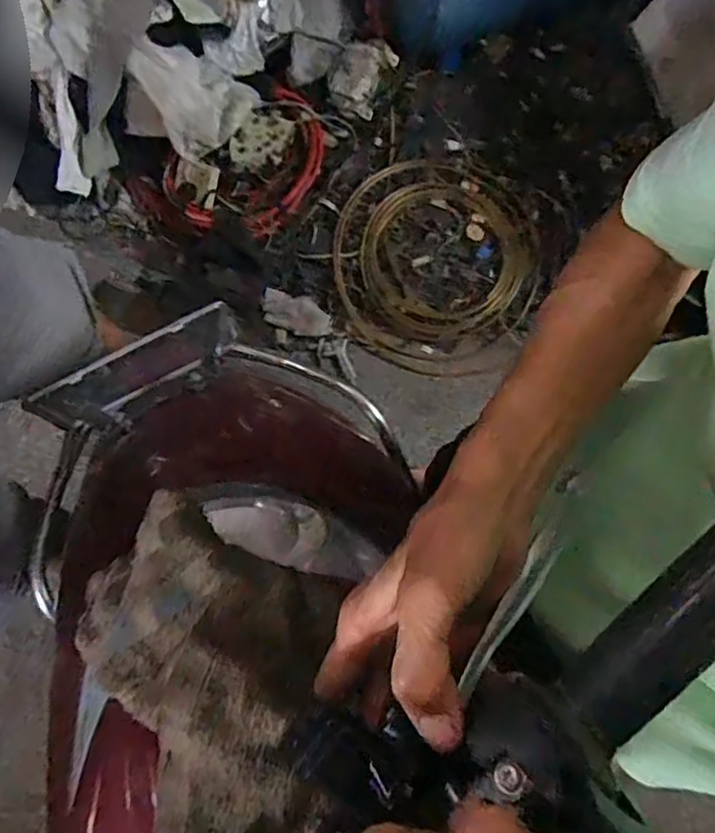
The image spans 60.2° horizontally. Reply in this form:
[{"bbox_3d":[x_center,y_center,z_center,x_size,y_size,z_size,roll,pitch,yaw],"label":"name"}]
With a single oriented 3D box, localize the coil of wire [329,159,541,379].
[{"bbox_3d":[0.166,-0.327,1.344,0.434,0.101,0.457,0,80,-1],"label":"coil of wire"}]

